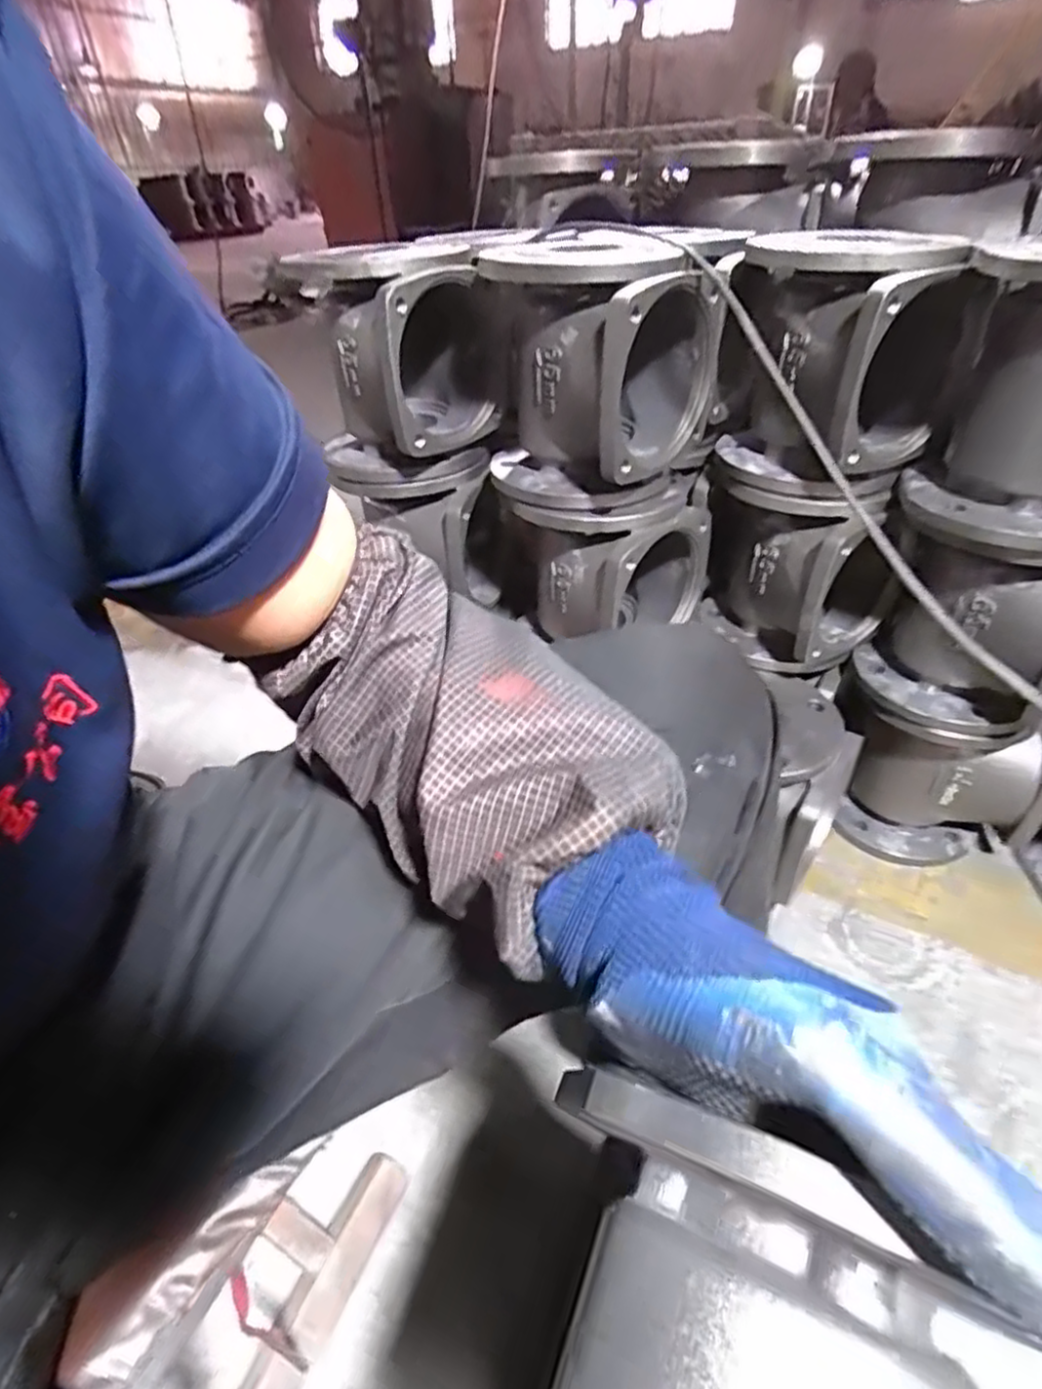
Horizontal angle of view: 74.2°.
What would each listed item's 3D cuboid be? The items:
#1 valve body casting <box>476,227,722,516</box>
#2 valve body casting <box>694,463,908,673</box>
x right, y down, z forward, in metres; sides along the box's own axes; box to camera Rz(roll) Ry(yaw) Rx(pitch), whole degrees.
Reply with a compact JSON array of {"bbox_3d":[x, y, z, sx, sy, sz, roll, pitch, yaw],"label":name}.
[{"bbox_3d":[0.068,-0.284,0.627,0.176,0.189,0.150,20,44,27],"label":"valve body casting"},{"bbox_3d":[0.301,-0.151,0.750,0.205,0.194,0.193,18,43,25],"label":"valve body casting"}]

